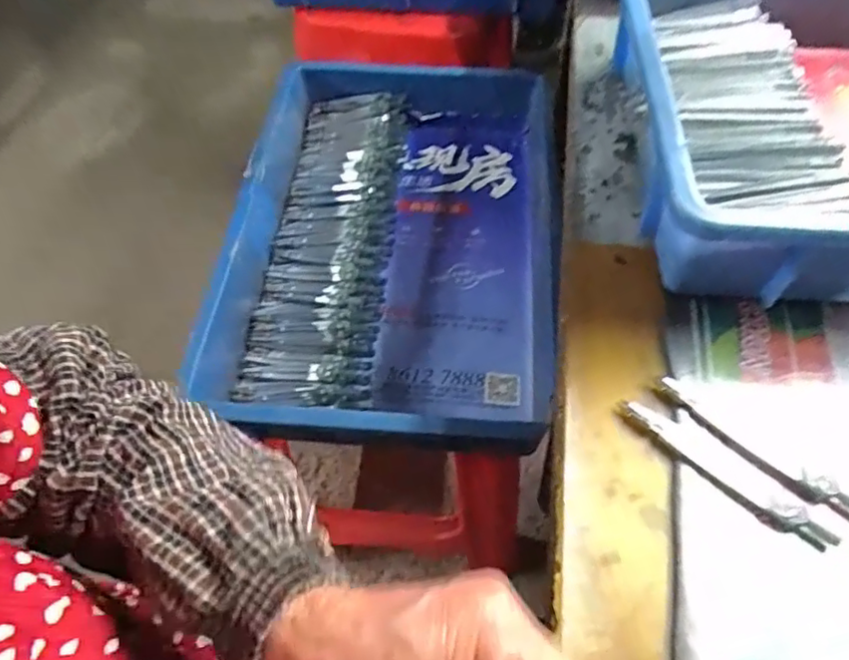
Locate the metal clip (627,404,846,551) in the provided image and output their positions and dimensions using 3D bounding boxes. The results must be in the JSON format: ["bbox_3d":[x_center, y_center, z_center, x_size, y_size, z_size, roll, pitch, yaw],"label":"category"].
[{"bbox_3d":[0.147,0.070,0.305,0.108,0.008,0.014,38,66,24],"label":"metal clip"}]

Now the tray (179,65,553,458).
[{"bbox_3d":[-0.027,-0.091,0.588,0.286,0.078,0.434,3,56,5],"label":"tray"}]

